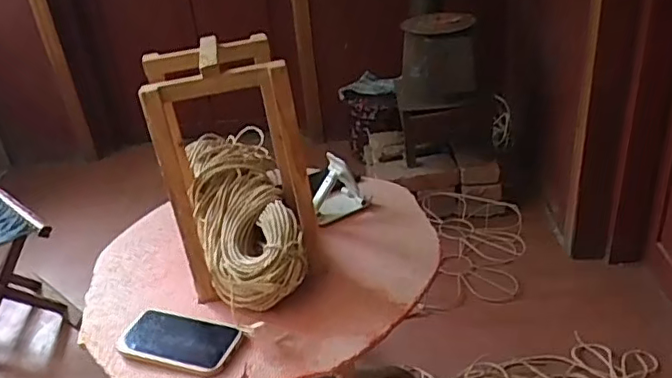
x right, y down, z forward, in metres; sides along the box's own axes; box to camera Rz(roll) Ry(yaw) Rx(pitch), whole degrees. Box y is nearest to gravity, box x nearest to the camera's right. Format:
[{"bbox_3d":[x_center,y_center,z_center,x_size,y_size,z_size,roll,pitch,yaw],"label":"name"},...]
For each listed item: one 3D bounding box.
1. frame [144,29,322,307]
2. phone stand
[{"bbox_3d":[-0.147,-0.037,0.859,0.202,0.328,0.172,-9,30,-5],"label":"frame"},{"bbox_3d":[-0.004,-0.004,1.033,0.094,0.094,0.061,-23,34,-26],"label":"phone stand"}]

